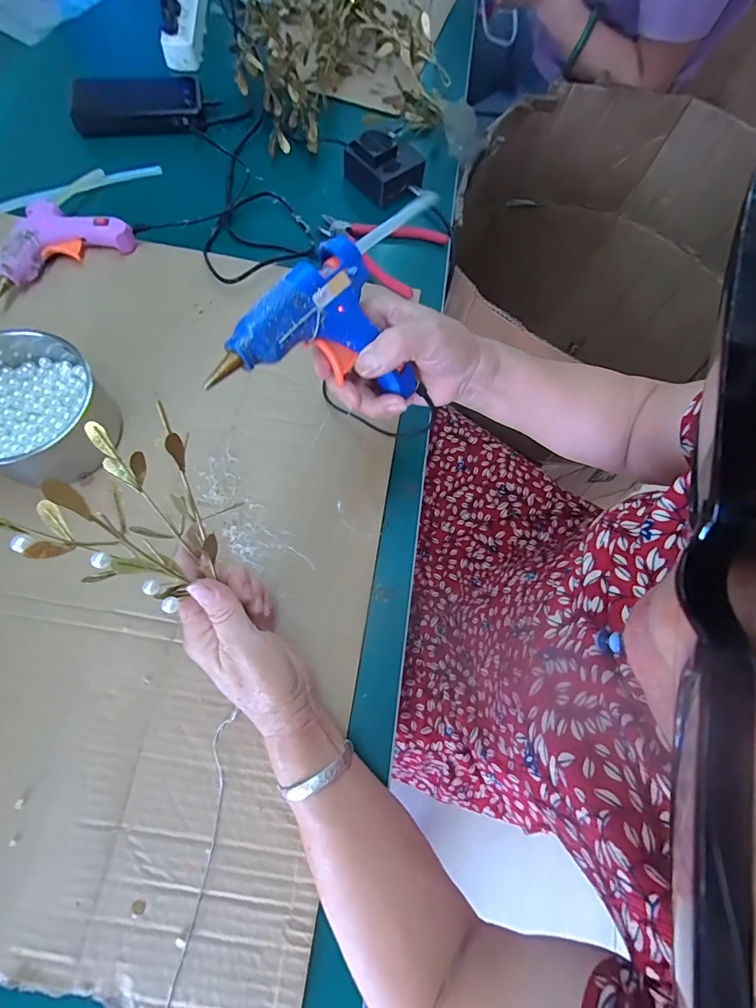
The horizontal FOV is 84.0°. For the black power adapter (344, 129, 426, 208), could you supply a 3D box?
[{"bbox_3d":[0.010,-0.435,0.536,0.072,0.046,0.082,-34,76,-14],"label":"black power adapter"}]

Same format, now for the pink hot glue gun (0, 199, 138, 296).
[{"bbox_3d":[-0.346,-0.281,0.452,0.147,0.036,0.079,-32,76,-14],"label":"pink hot glue gun"}]

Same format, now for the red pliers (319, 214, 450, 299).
[{"bbox_3d":[-0.006,-0.313,0.502,0.150,0.024,0.115,25,71,5],"label":"red pliers"}]

